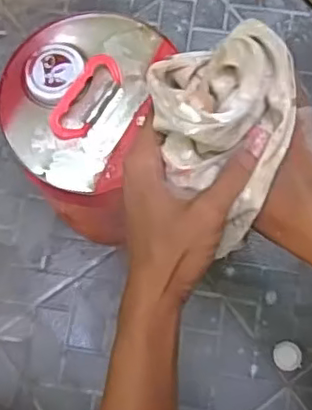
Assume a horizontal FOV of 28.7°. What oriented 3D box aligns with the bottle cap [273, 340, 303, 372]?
[{"bbox_3d":[0.152,0.175,0.707,0.032,0.012,0.033,0,76,1],"label":"bottle cap"}]

